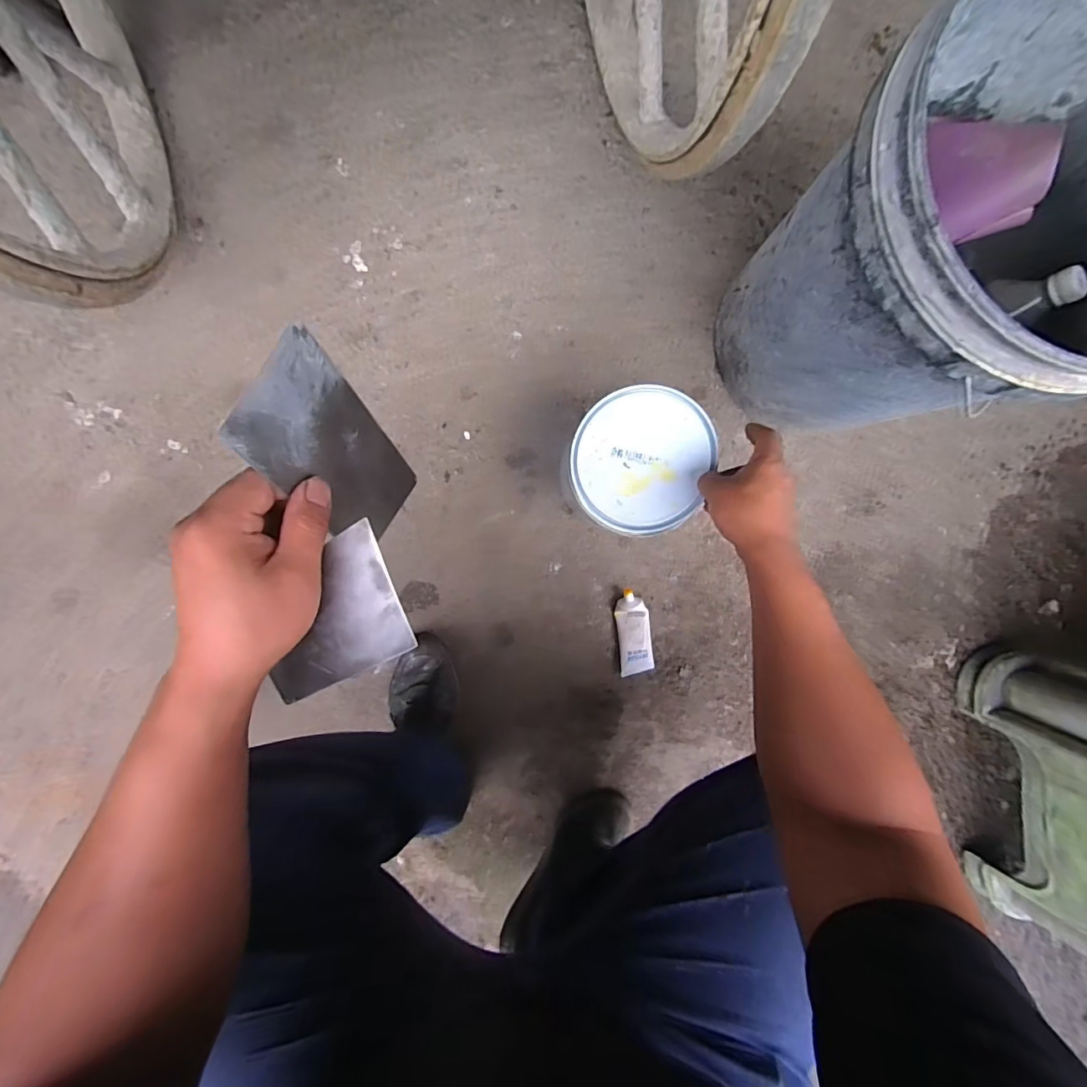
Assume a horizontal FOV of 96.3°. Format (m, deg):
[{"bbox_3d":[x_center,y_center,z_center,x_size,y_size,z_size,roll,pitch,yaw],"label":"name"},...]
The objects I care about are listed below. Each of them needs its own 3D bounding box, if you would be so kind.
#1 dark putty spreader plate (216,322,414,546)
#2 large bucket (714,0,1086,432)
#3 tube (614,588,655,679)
[{"bbox_3d":[-0.124,-0.052,0.295,0.004,0.130,0.071,15,66,25],"label":"dark putty spreader plate"},{"bbox_3d":[0.386,-0.274,0.485,0.304,0.331,0.289,0,94,-2],"label":"large bucket"},{"bbox_3d":[0.132,0.127,0.702,0.050,0.027,0.122,-5,94,-1],"label":"tube"}]

